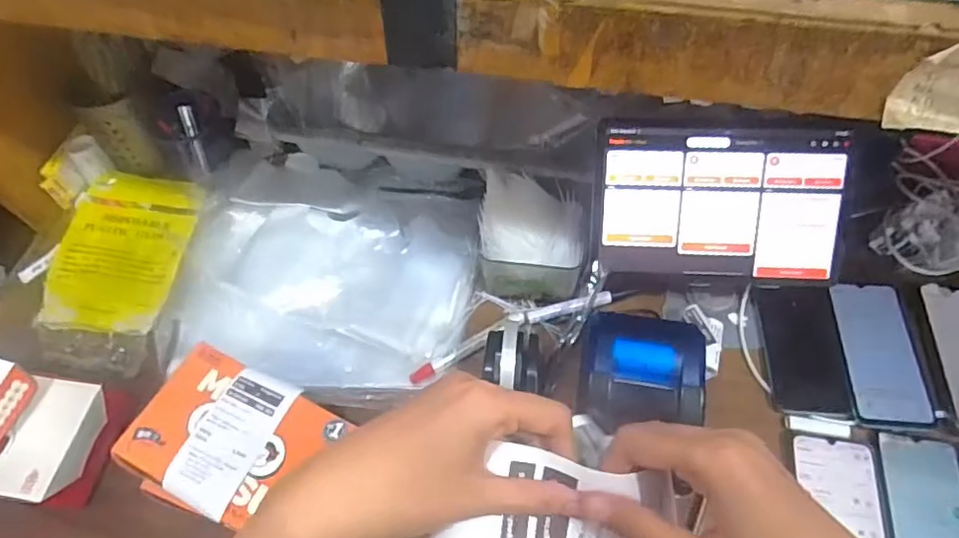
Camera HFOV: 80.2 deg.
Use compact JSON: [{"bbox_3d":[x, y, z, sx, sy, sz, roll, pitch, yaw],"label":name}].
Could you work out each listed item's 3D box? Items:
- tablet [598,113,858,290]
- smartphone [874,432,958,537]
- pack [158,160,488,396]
[{"bbox_3d":[0.241,-0.069,0.579,0.238,0.019,0.162,5,101,6],"label":"tablet"},{"bbox_3d":[0.417,0.236,0.523,0.072,0.015,0.159,6,60,5],"label":"smartphone"},{"bbox_3d":[-0.174,-0.014,0.675,0.334,0.077,0.290,6,60,5],"label":"pack"}]

